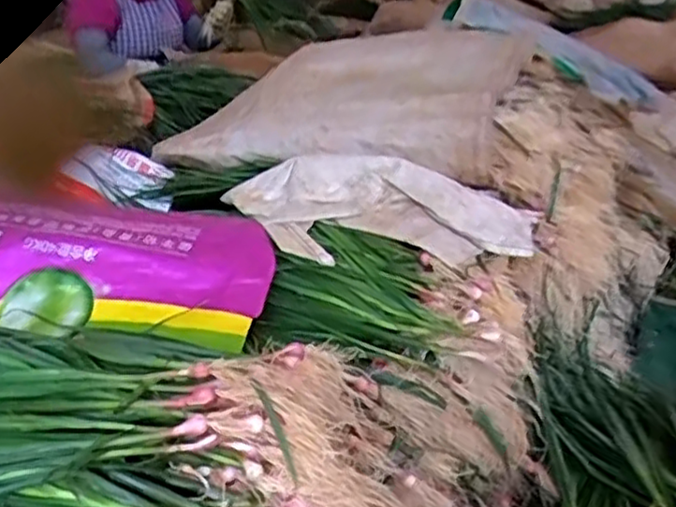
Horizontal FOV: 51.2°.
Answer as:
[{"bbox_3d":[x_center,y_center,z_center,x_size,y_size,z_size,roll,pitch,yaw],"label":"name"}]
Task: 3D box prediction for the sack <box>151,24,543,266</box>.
[{"bbox_3d":[0.029,-0.253,1.052,0.493,0.119,0.340,21,66,26],"label":"sack"}]

